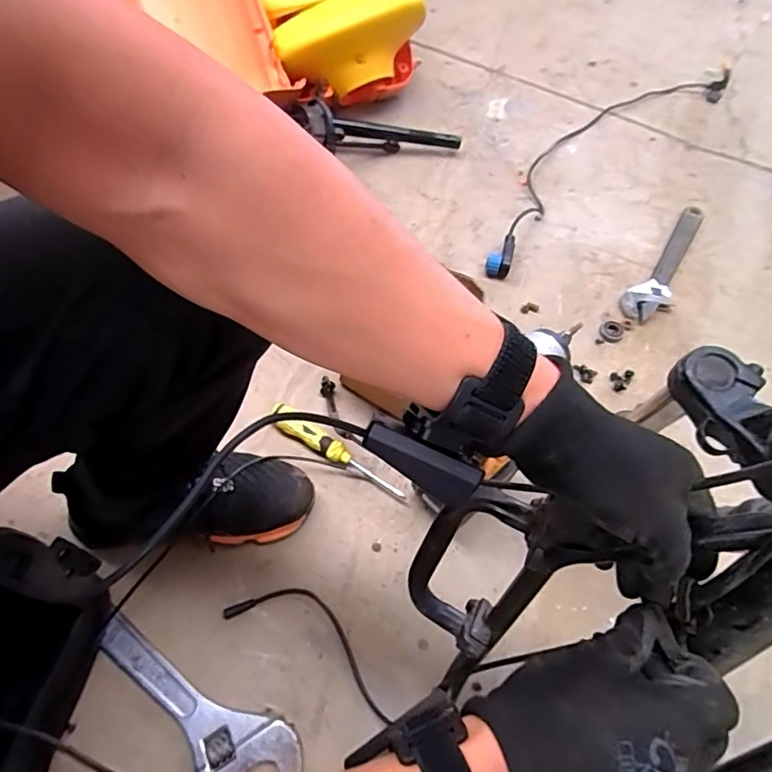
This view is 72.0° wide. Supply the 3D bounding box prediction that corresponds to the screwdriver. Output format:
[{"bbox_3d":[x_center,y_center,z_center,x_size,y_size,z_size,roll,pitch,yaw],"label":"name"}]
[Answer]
[{"bbox_3d":[-0.066,0.088,0.679,0.196,0.026,0.027,33,64,15],"label":"screwdriver"}]

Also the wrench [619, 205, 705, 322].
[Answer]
[{"bbox_3d":[0.468,-0.201,0.873,0.062,0.015,0.290,35,65,16],"label":"wrench"}]

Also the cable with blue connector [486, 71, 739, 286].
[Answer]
[{"bbox_3d":[0.419,-0.459,1.008,0.151,0.027,0.737,42,67,18],"label":"cable with blue connector"}]

